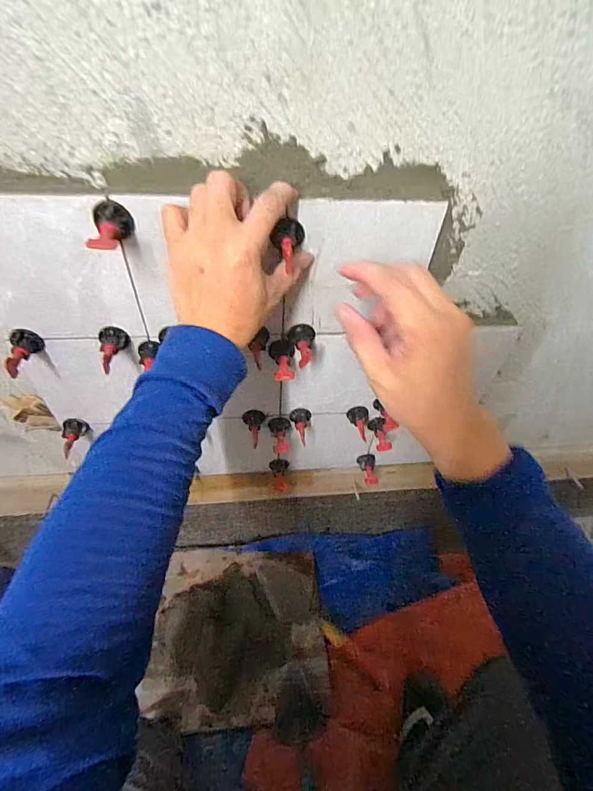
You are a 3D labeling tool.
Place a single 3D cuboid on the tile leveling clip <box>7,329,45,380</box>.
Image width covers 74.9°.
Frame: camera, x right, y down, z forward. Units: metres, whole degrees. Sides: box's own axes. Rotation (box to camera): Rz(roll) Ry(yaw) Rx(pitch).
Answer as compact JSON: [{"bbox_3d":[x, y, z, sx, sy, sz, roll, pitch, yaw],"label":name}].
[{"bbox_3d":[-0.280,-0.042,0.401,0.029,0.028,0.050,-15,51,-17],"label":"tile leveling clip"}]

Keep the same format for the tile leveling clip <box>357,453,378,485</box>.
[{"bbox_3d":[0.123,0.126,0.653,0.031,0.025,0.047,-5,49,-9],"label":"tile leveling clip"}]

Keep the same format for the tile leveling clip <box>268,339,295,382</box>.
[{"bbox_3d":[-0.017,-0.039,0.443,0.031,0.026,0.049,0,48,-4],"label":"tile leveling clip"}]

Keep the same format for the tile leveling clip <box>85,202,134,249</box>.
[{"bbox_3d":[-0.156,-0.137,0.322,0.029,0.030,0.044,0,48,-5],"label":"tile leveling clip"}]

